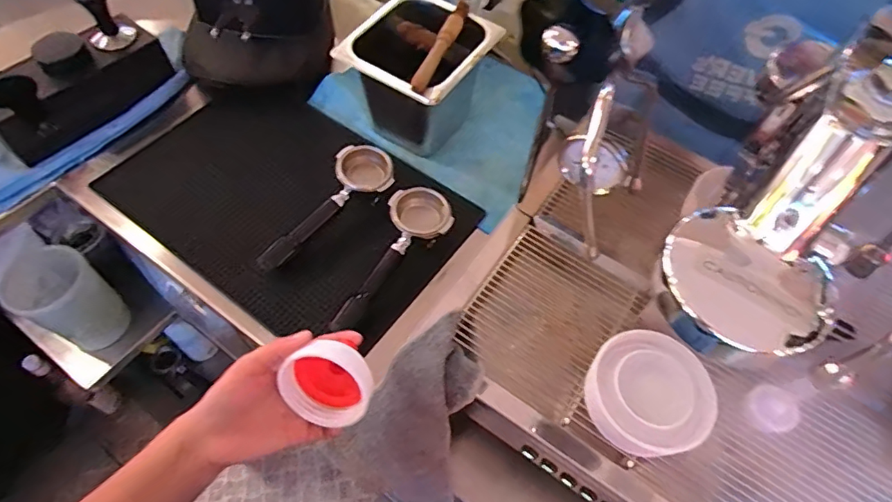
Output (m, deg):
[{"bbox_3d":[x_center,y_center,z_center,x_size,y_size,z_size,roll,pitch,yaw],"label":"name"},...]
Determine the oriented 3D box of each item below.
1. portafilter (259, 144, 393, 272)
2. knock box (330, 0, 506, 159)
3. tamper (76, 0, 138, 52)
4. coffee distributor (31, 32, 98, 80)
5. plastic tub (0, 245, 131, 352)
[{"bbox_3d":[-0.152,-0.051,0.648,0.073,0.043,0.205,40,78,19],"label":"portafilter"},{"bbox_3d":[-0.035,-0.241,0.711,0.160,0.152,0.177,32,62,16],"label":"knock box"},{"bbox_3d":[-0.474,-0.329,0.702,0.053,0.084,0.070,-20,62,-14],"label":"tamper"},{"bbox_3d":[-0.512,-0.262,0.679,0.060,0.037,0.067,-39,68,-23],"label":"coffee distributor"},{"bbox_3d":[-0.682,0.096,0.928,0.138,0.161,0.136,38,64,19],"label":"plastic tub"}]

